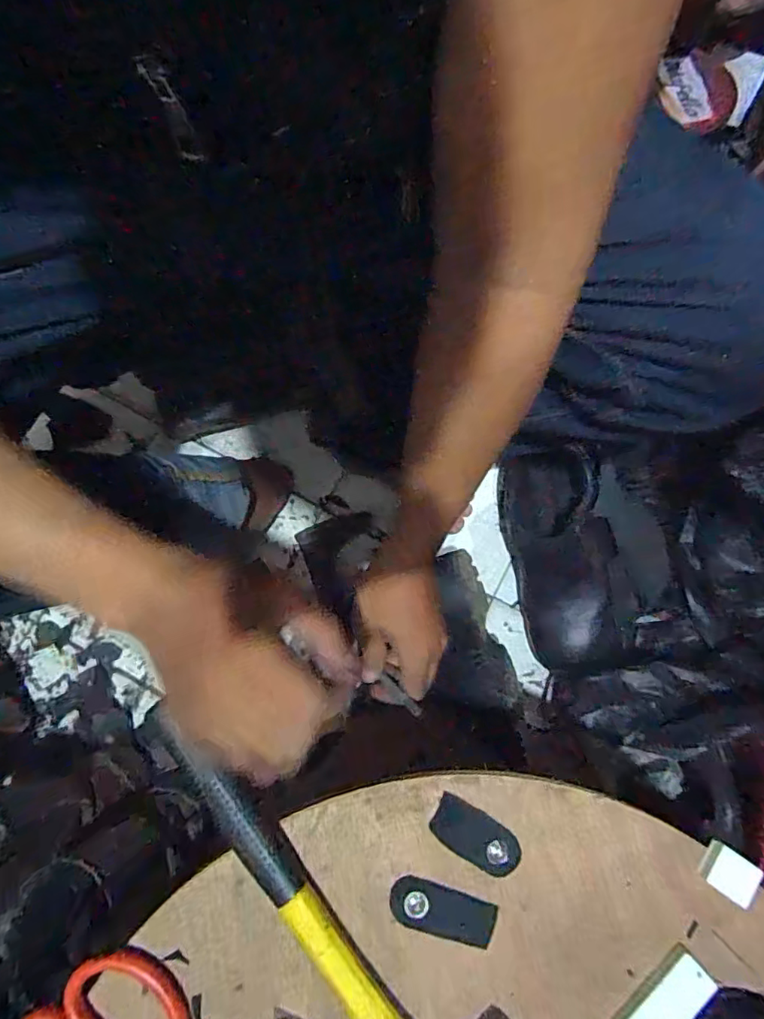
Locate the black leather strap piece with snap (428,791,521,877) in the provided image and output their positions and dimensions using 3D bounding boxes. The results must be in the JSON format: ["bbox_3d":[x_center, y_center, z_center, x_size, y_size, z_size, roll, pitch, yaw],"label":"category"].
[{"bbox_3d":[0.058,0.199,0.332,0.056,0.006,0.026,30,80,5],"label":"black leather strap piece with snap"}]

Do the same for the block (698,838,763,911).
[{"bbox_3d":[0.209,0.219,0.327,0.030,0.010,0.025,34,80,5],"label":"block"}]

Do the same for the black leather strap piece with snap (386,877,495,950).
[{"bbox_3d":[0.036,0.239,0.323,0.062,0.004,0.026,17,79,2],"label":"black leather strap piece with snap"}]

